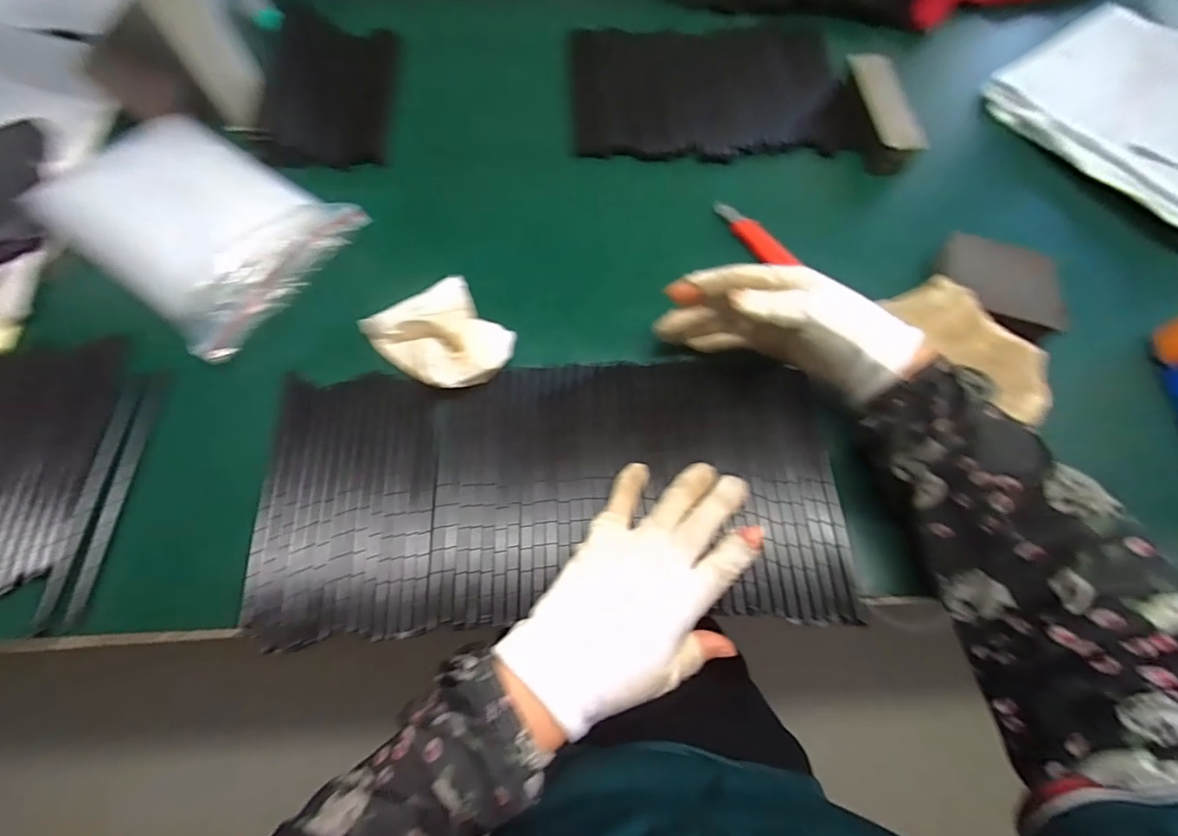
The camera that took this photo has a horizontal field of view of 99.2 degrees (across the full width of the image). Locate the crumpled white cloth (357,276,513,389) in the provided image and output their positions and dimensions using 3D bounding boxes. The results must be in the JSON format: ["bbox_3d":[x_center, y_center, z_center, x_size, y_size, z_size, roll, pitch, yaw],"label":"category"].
[{"bbox_3d":[-0.104,-0.061,0.359,0.079,0.029,0.092,-42,73,-16],"label":"crumpled white cloth"}]

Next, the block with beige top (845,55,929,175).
[{"bbox_3d":[0.258,-0.277,0.451,0.040,0.031,0.123,-5,67,-2],"label":"block with beige top"}]

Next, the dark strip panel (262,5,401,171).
[{"bbox_3d":[-0.238,-0.319,0.471,0.105,0.020,0.205,-2,69,-12],"label":"dark strip panel"}]

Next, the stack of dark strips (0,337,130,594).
[{"bbox_3d":[-0.392,0.029,0.339,0.112,0.010,0.179,-5,67,-1],"label":"stack of dark strips"}]

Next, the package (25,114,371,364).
[{"bbox_3d":[-0.305,-0.153,0.389,0.199,0.046,0.147,30,71,13],"label":"package"}]

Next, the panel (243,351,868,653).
[{"bbox_3d":[-0.025,0.047,0.333,0.371,0.012,0.178,-5,70,-3],"label":"panel"}]

